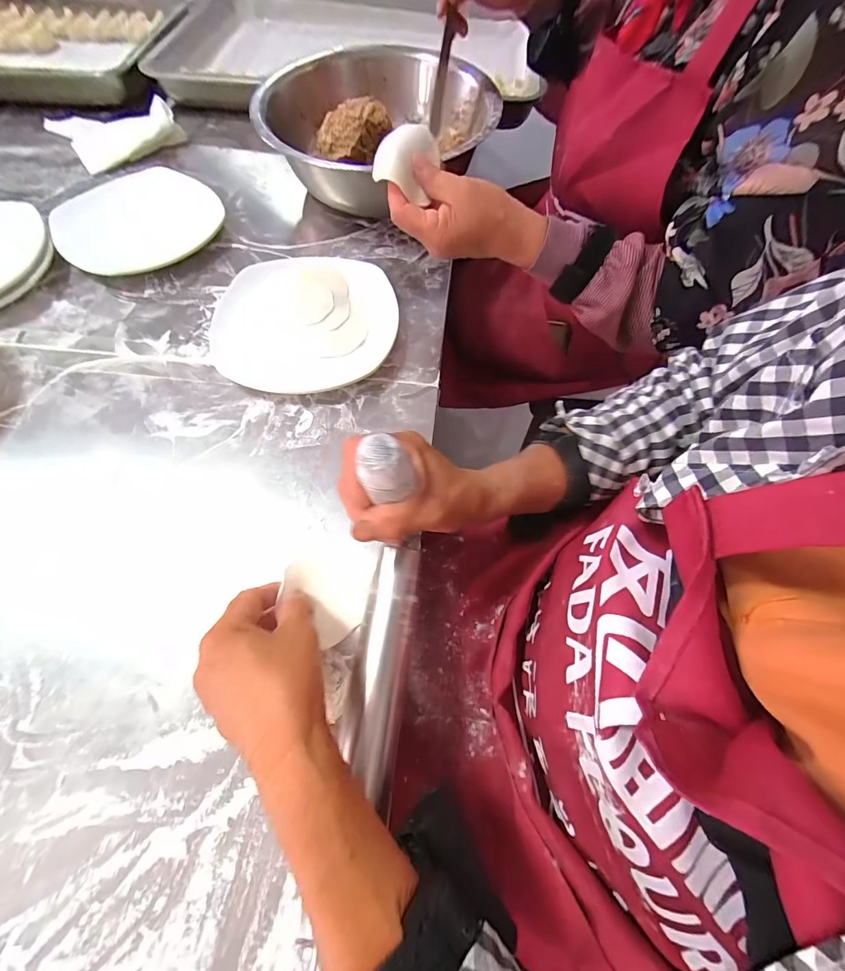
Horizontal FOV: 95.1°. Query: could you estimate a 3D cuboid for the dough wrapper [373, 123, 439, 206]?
[{"bbox_3d":[-0.012,-0.281,0.333,0.043,0.026,0.076,17,66,7],"label":"dough wrapper"}]

